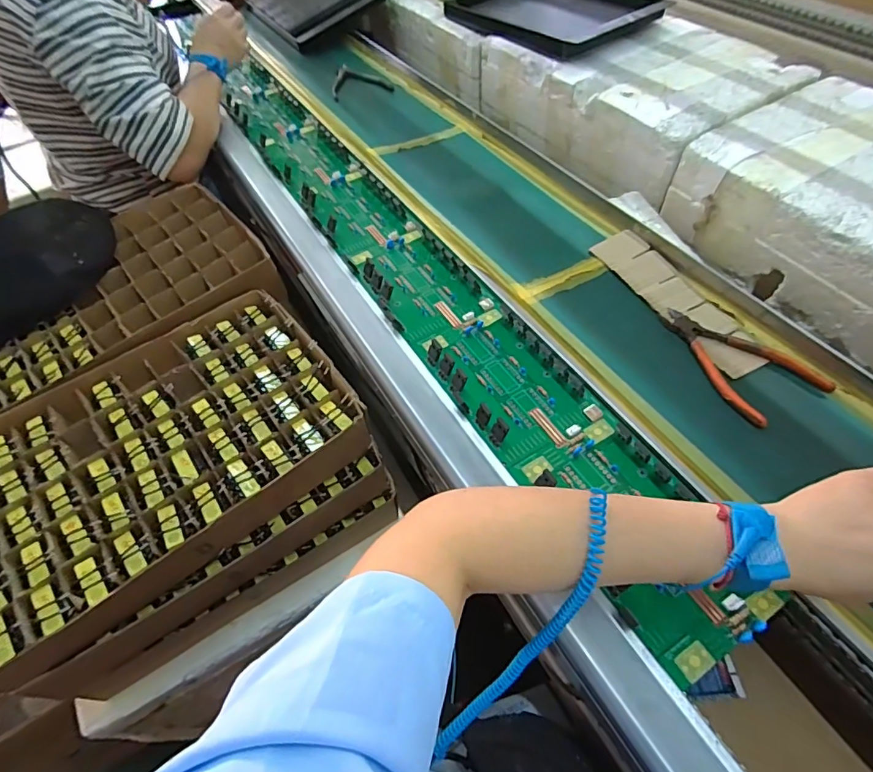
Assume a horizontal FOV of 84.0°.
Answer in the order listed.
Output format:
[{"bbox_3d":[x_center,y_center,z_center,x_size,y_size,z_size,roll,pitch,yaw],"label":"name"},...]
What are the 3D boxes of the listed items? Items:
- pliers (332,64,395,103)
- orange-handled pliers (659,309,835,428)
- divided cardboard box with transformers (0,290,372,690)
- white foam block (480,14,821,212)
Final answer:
[{"bbox_3d":[-0.141,-0.563,0.890,0.110,0.007,0.136,-13,54,-5],"label":"pliers"},{"bbox_3d":[0.294,-0.033,0.481,0.095,0.014,0.149,-26,57,-14],"label":"orange-handled pliers"},{"bbox_3d":[-0.289,0.078,0.516,0.390,0.067,0.275,-34,59,-19],"label":"divided cardboard box with transformers"},{"bbox_3d":[0.313,-0.470,0.787,0.291,0.123,0.423,-22,56,-12],"label":"white foam block"}]

